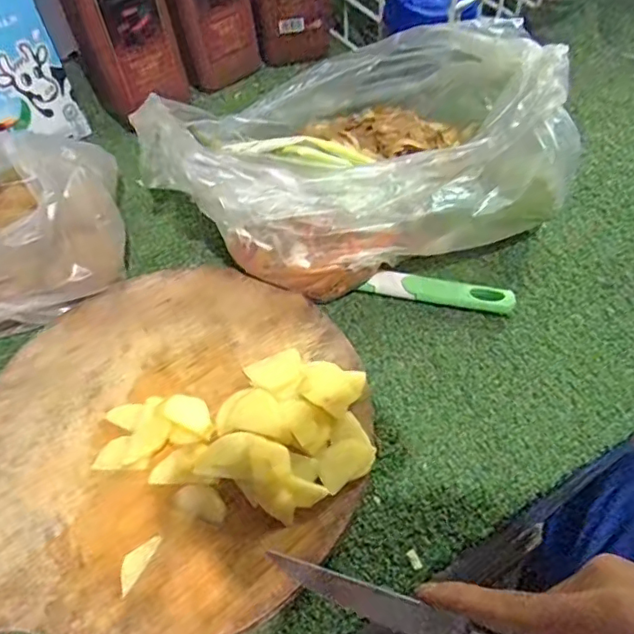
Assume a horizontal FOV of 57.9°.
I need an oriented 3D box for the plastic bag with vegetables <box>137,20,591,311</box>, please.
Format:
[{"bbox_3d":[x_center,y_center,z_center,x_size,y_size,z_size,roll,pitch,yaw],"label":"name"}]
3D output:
[{"bbox_3d":[0.029,-0.125,0.420,0.266,0.102,0.187,-16,55,-8],"label":"plastic bag with vegetables"}]

